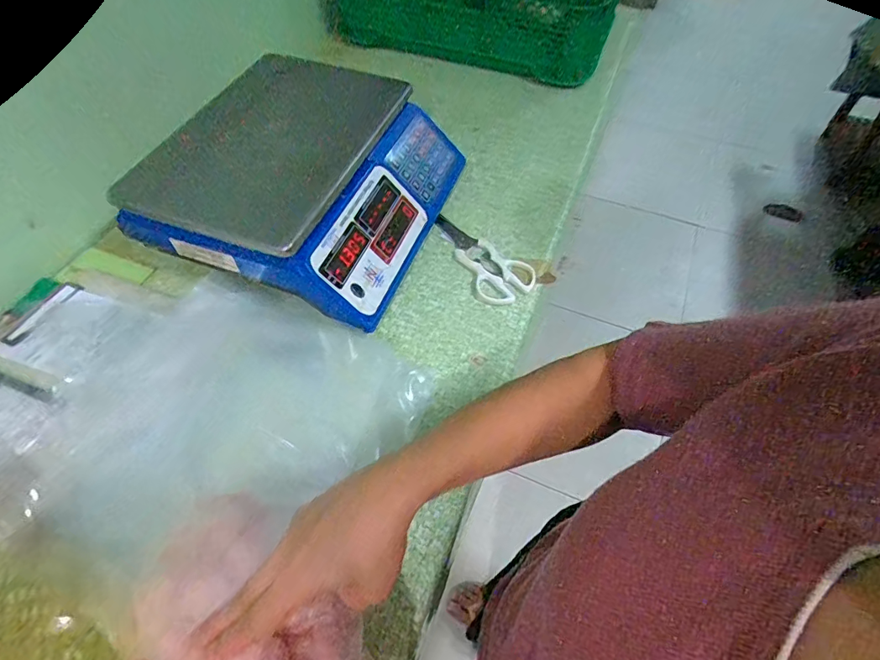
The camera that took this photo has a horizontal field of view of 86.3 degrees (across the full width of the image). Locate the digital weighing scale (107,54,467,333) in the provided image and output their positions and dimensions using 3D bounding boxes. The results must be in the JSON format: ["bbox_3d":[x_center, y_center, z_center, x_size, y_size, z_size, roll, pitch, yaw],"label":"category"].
[{"bbox_3d":[-0.159,-0.204,0.614,0.299,0.137,0.354,17,58,11],"label":"digital weighing scale"}]

